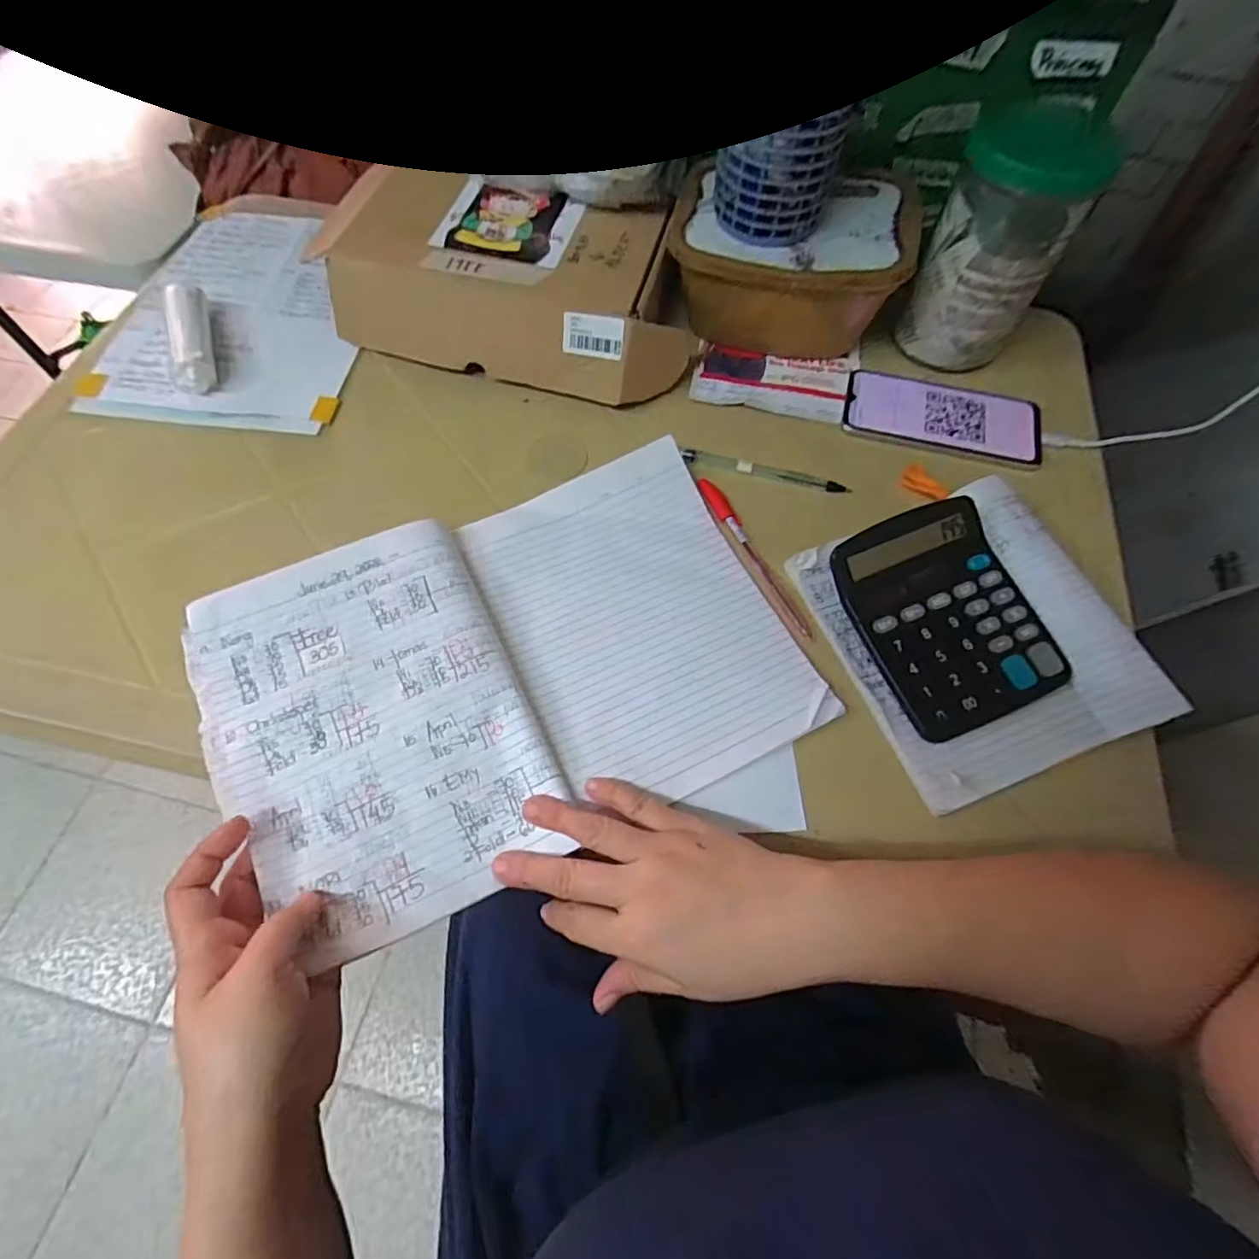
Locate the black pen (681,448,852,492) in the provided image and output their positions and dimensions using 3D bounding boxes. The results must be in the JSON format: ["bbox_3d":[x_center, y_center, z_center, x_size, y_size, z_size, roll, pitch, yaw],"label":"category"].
[{"bbox_3d":[0.109,-0.127,0.484,0.134,0.011,0.014,16,64,6],"label":"black pen"}]

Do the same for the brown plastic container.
[{"bbox_3d":[0.128,-0.310,0.518,0.184,0.098,0.131,3,64,0],"label":"brown plastic container"}]

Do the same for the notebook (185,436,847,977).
[{"bbox_3d":[-0.068,0.030,0.393,0.360,0.029,0.265,-20,66,-11],"label":"notebook"}]

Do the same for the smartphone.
[{"bbox_3d":[0.263,-0.179,0.506,0.157,0.015,0.074,15,64,6],"label":"smartphone"}]

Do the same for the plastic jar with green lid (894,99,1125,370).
[{"bbox_3d":[0.284,-0.300,0.473,0.094,0.173,0.089,1,64,-2],"label":"plastic jar with green lid"}]

